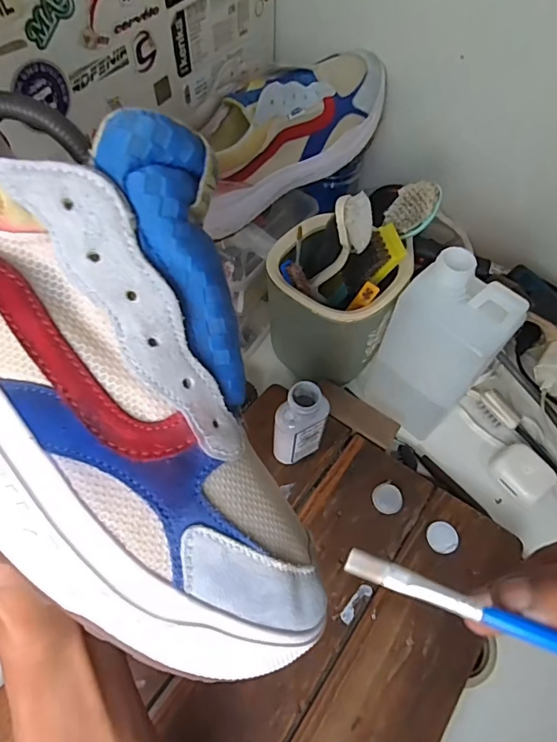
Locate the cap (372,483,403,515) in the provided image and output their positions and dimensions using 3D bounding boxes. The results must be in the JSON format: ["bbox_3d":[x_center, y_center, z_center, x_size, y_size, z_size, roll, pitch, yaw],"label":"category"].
[{"bbox_3d":[0.101,0.118,0.432,0.026,0.004,0.027,1,59,-1],"label":"cap"}]

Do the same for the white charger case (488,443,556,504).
[{"bbox_3d":[0.247,0.101,0.470,0.047,0.023,0.055,-27,64,-17],"label":"white charger case"}]

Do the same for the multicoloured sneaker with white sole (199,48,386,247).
[{"bbox_3d":[0.009,-0.258,0.498,0.268,0.093,0.097,-32,65,-19],"label":"multicoloured sneaker with white sole"}]

